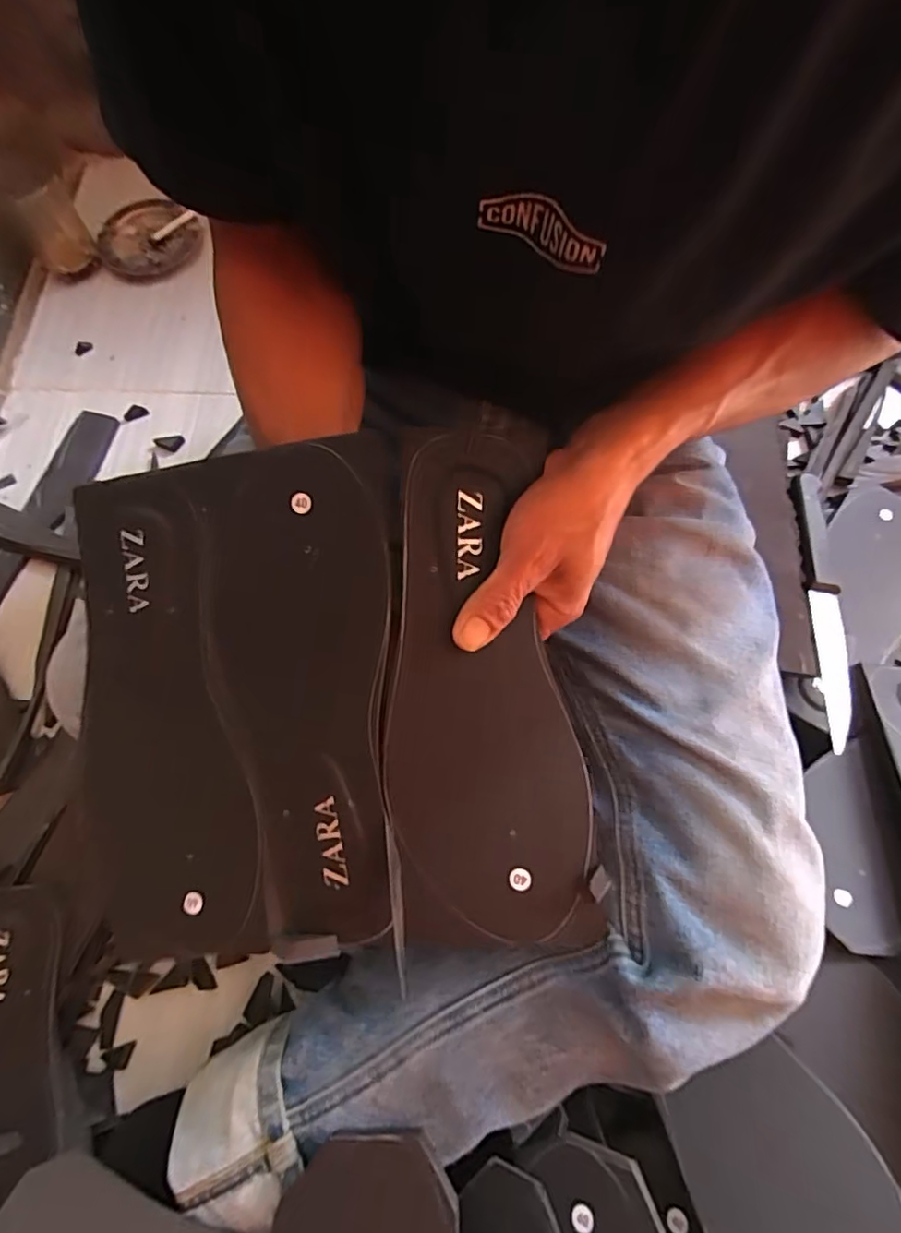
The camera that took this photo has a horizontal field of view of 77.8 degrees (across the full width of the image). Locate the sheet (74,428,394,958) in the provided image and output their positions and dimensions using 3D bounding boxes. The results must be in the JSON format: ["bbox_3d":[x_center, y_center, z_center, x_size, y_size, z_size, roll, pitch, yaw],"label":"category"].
[{"bbox_3d":[-0.114,0.045,0.293,0.170,0.008,0.254,-3,90,6],"label":"sheet"}]

